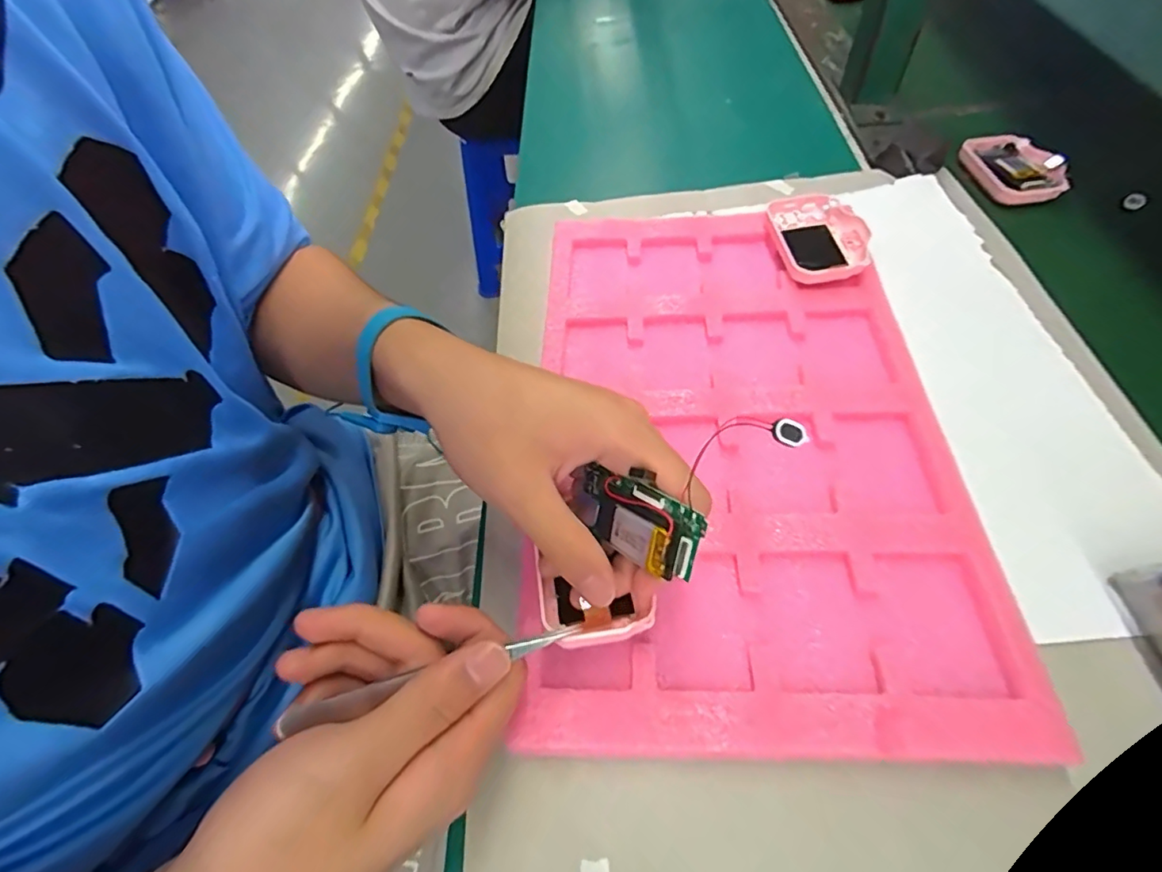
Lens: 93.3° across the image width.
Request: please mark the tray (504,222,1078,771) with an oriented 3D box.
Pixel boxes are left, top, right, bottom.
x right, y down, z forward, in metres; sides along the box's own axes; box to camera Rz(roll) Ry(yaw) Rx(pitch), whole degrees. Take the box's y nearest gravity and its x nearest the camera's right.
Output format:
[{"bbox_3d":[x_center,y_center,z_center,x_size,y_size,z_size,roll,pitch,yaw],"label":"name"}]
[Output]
[{"bbox_3d":[0.086,-0.017,0.328,0.224,0.018,0.366,1,56,3],"label":"tray"}]

